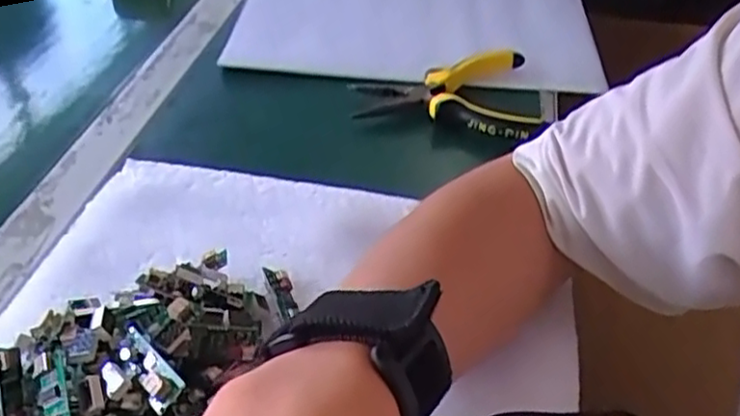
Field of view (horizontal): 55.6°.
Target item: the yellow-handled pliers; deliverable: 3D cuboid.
[{"bbox_3d":[0.058,-0.094,0.538,0.136,0.019,0.105,4,40,3],"label":"yellow-handled pliers"}]

